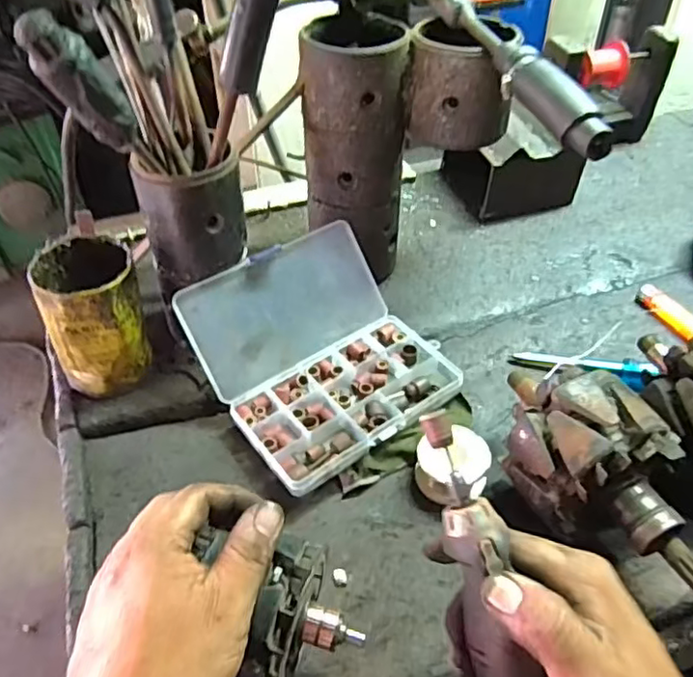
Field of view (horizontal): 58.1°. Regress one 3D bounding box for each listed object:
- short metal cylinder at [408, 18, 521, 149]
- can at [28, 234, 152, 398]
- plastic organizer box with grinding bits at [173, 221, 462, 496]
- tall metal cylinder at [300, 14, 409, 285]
[{"bbox_3d":[0.096,-0.214,0.522,0.090,0.082,0.077,3,45,5],"label":"short metal cylinder"},{"bbox_3d":[-0.204,-0.017,0.512,0.074,0.115,0.070,-1,44,1],"label":"can"},{"bbox_3d":[-0.019,0.005,0.511,0.179,0.074,0.173,-29,51,-25],"label":"plastic organizer box with grinding bits"},{"bbox_3d":[0.008,-0.169,0.572,0.089,0.207,0.098,-1,44,1],"label":"tall metal cylinder"}]

